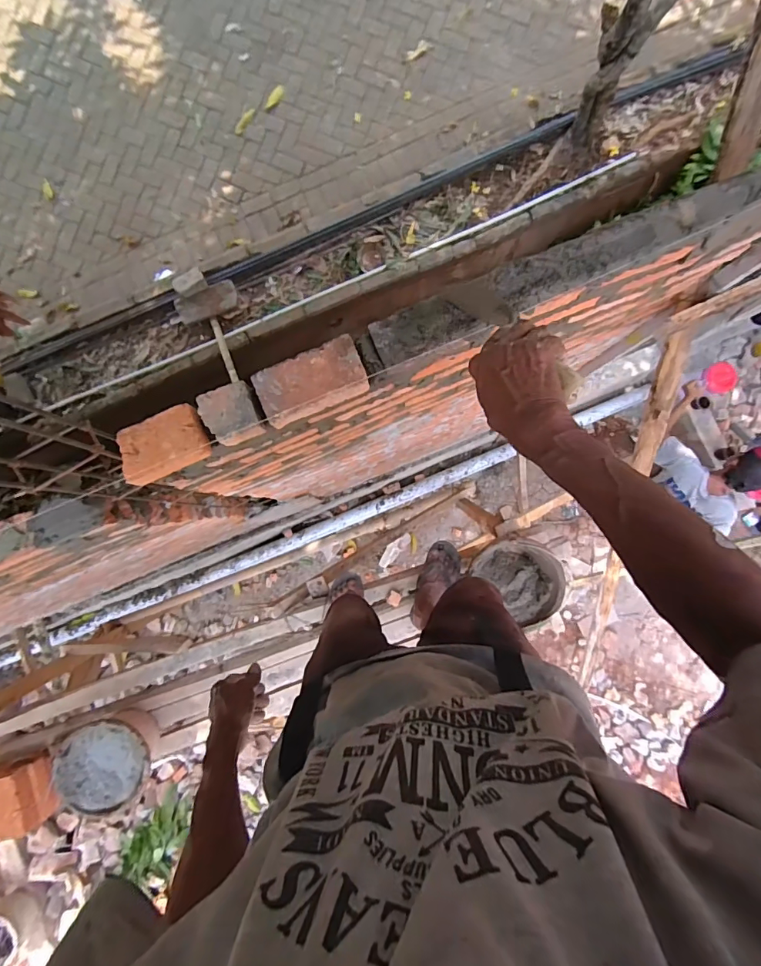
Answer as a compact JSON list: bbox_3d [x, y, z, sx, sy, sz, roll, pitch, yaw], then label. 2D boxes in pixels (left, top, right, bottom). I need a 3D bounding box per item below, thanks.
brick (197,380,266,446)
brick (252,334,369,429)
[{"bbox_3d":[-0.221,-0.102,0.657,0.079,0.039,0.083,-24,87,-1],"label":"brick"},{"bbox_3d":[-0.104,-0.153,0.661,0.157,0.038,0.084,-24,87,-1],"label":"brick"}]

